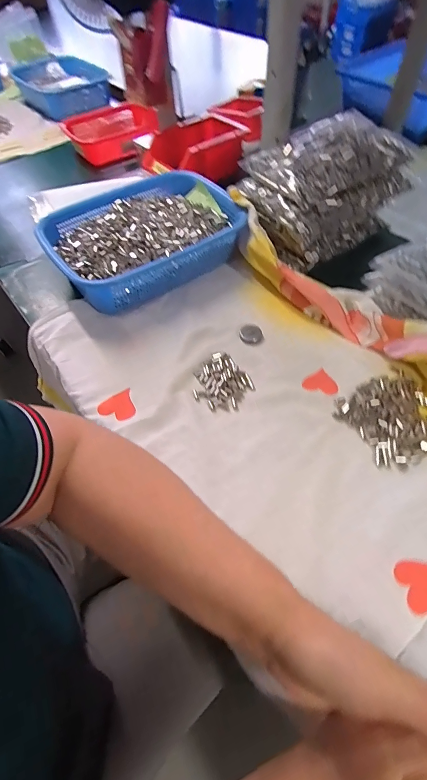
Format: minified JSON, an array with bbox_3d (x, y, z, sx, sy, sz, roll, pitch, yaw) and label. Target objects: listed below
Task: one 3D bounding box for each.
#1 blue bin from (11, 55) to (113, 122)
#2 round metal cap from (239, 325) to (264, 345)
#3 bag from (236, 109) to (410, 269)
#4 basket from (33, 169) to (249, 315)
[{"bbox_3d":[-0.414,-0.838,1.040,0.214,0.073,0.287,-25,58,-14],"label":"blue bin"},{"bbox_3d":[0.051,-0.076,0.511,0.031,0.004,0.032,5,56,6],"label":"round metal cap"},{"bbox_3d":[0.166,-0.306,0.584,0.227,0.136,0.165,-33,60,-19],"label":"bag"},{"bbox_3d":[-0.106,-0.237,0.591,0.277,0.070,0.212,-31,60,-18],"label":"basket"}]

